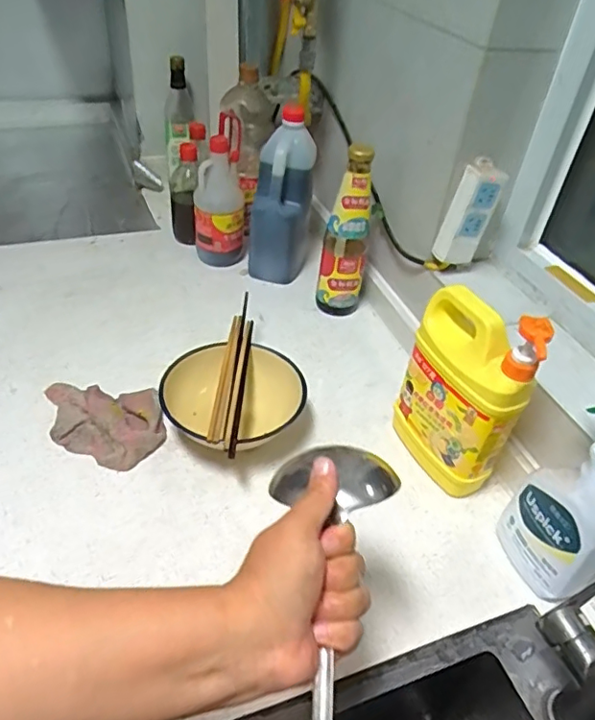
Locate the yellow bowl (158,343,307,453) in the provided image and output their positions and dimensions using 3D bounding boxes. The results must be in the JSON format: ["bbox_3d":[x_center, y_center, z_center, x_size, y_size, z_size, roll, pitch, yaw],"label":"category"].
[{"bbox_3d":[-0.078,0.059,0.698,0.167,0.083,0.170,3,41,-3],"label":"yellow bowl"}]

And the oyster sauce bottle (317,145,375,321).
[{"bbox_3d":[0.075,-0.185,0.852,0.072,0.270,0.058,9,41,3],"label":"oyster sauce bottle"}]

